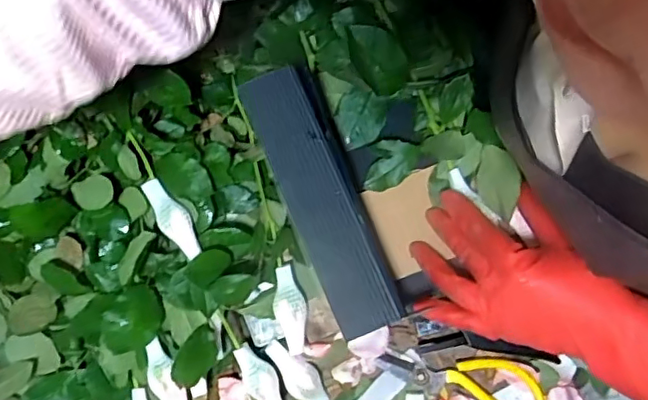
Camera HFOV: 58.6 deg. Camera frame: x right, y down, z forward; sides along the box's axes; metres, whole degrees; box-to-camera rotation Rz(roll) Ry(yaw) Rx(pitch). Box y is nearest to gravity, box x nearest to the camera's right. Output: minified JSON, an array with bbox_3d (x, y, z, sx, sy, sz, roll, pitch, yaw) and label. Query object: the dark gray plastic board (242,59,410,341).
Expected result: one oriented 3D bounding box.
[{"bbox_3d":[-0.001,-0.002,0.435,0.053,0.019,0.206,-23,81,-3],"label":"dark gray plastic board"}]

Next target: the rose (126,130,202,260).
[{"bbox_3d":[-0.155,-0.002,0.545,0.027,0.021,0.131,-36,82,-5],"label":"rose"}]

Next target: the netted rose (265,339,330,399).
[{"bbox_3d":[-0.023,0.174,0.567,0.033,0.024,0.087,-39,97,-6],"label":"netted rose"}]

